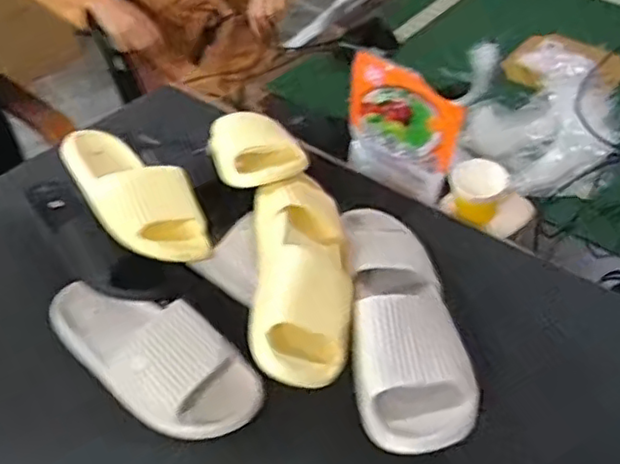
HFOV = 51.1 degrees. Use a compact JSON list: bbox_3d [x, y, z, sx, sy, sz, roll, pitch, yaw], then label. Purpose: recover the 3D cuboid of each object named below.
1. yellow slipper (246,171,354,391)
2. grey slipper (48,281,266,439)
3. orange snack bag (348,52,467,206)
[{"bbox_3d":[-0.010,0.032,0.711,0.107,0.076,0.292,-3,46,-1],"label":"yellow slipper"},{"bbox_3d":[-0.175,0.120,0.702,0.263,0.057,0.112,32,55,28],"label":"grey slipper"},{"bbox_3d":[0.128,-0.145,0.938,0.182,0.194,0.033,31,54,27],"label":"orange snack bag"}]

